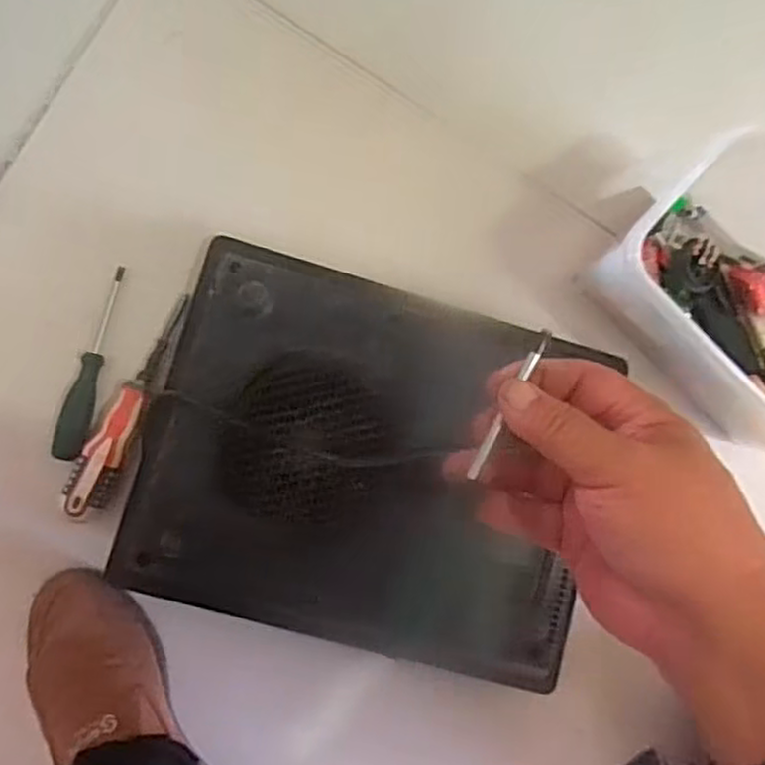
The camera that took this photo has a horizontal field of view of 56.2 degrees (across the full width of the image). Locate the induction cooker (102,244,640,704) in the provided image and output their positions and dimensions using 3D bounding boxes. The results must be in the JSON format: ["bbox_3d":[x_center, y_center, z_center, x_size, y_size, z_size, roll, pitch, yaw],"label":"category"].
[{"bbox_3d":[-0.003,0.060,0.548,0.352,0.066,0.266,16,87,-7],"label":"induction cooker"}]

